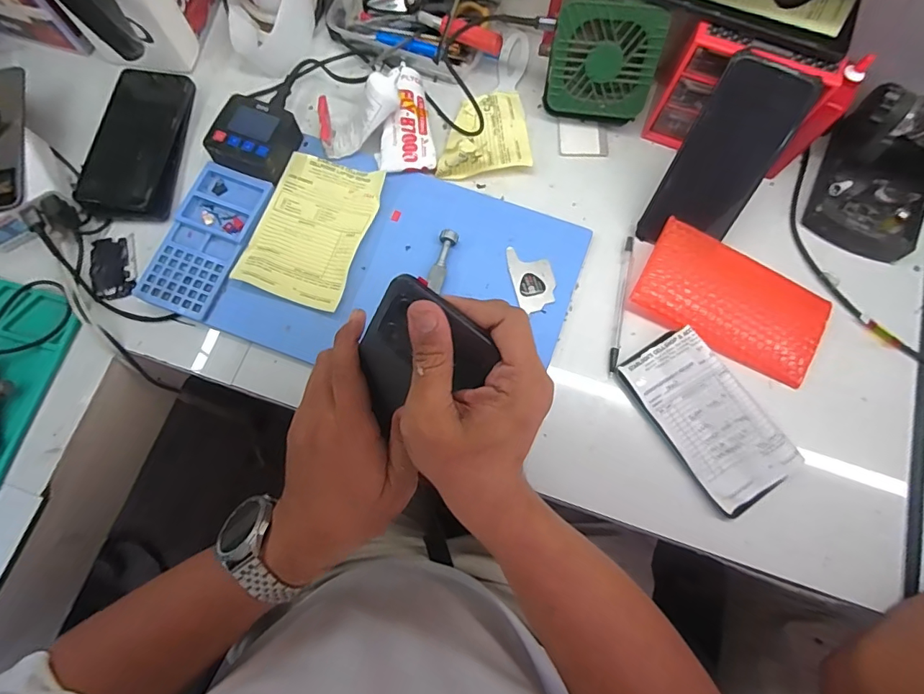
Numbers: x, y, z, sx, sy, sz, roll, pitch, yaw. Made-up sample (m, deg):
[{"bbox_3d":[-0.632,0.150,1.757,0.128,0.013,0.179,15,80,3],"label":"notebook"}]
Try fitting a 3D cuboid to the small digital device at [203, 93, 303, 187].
[{"bbox_3d":[-0.209,-0.209,0.470,0.075,0.034,0.076,20,75,4],"label":"small digital device"}]

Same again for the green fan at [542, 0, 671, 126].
[{"bbox_3d":[0.136,-0.281,0.464,0.100,0.114,0.046,12,52,1],"label":"green fan"}]

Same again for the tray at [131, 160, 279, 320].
[{"bbox_3d":[-0.245,-0.104,0.454,0.074,0.015,0.151,19,75,3],"label":"tray"}]

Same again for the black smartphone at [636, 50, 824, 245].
[{"bbox_3d":[0.238,-0.167,0.430,0.078,0.166,0.006,25,32,5],"label":"black smartphone"}]

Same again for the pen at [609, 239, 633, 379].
[{"bbox_3d":[0.157,-0.042,0.456,0.010,0.005,0.144,12,75,2],"label":"pen"}]

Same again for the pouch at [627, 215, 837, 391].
[{"bbox_3d":[0.259,-0.042,0.449,0.176,0.028,0.098,27,76,5],"label":"pouch"}]

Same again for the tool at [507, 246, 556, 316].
[{"bbox_3d":[0.069,-0.068,0.458,0.040,0.004,0.068,-11,76,-5],"label":"tool"}]

